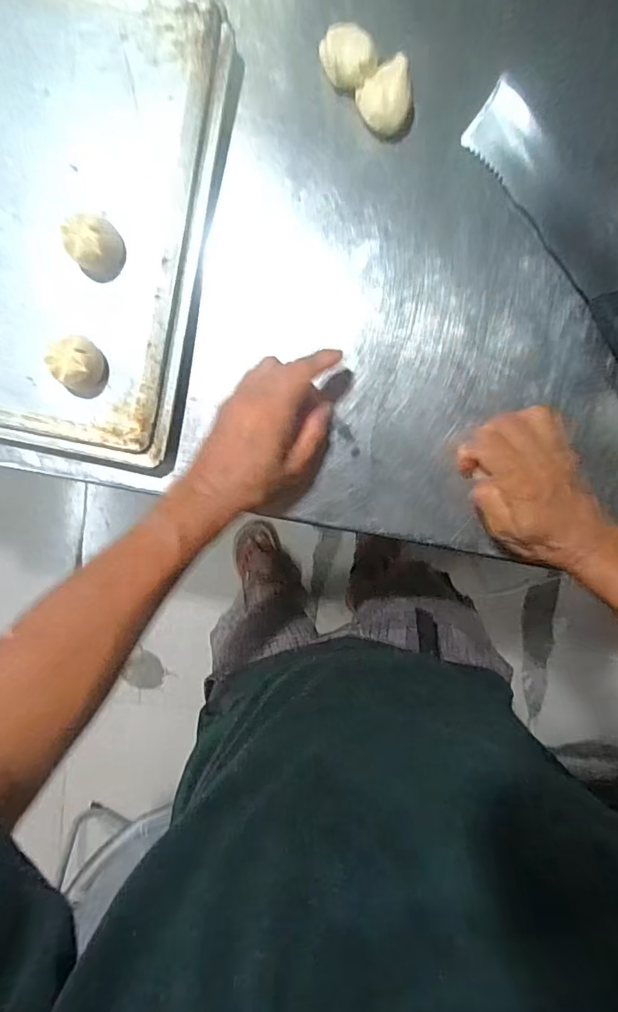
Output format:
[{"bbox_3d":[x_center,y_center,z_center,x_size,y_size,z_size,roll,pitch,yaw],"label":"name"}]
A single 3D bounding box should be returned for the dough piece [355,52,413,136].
[{"bbox_3d":[0.059,-0.307,0.397,0.037,0.029,0.042,-24,98,0],"label":"dough piece"}]

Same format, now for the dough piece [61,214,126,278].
[{"bbox_3d":[-0.158,-0.194,0.388,0.036,0.036,0.034,0,97,-3],"label":"dough piece"}]

